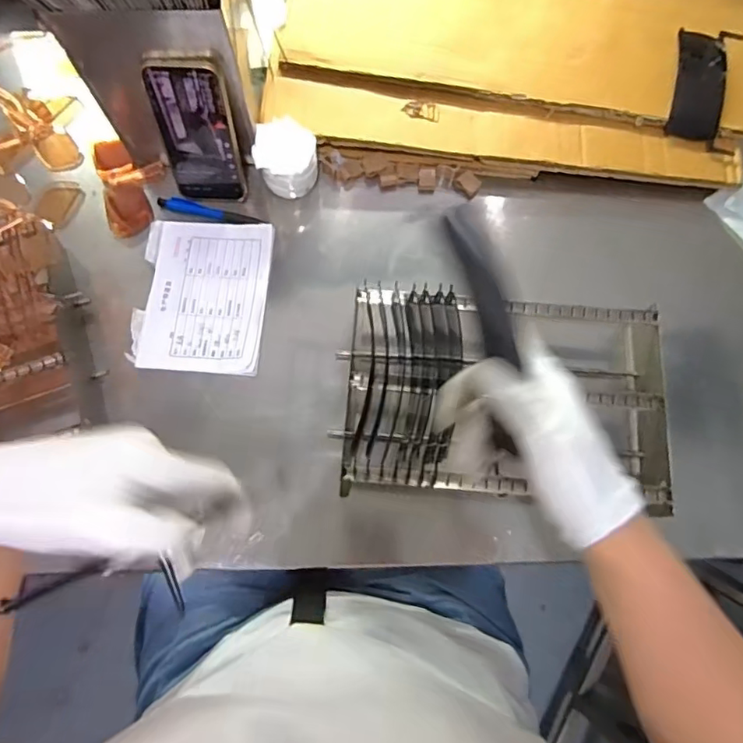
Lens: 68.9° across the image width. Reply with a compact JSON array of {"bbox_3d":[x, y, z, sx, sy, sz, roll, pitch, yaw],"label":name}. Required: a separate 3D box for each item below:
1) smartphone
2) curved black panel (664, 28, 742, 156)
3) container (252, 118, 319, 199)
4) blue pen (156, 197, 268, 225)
[{"bbox_3d":[-0.180,-0.241,0.566,0.074,0.159,0.009,2,58,-2],"label":"smartphone"},{"bbox_3d":[0.403,-0.345,0.657,0.074,0.013,0.166,12,75,2],"label":"curved black panel"},{"bbox_3d":[-0.095,-0.235,0.615,0.066,0.072,0.061,0,75,-2],"label":"container"},{"bbox_3d":[-0.186,-0.185,0.630,0.126,0.016,0.017,14,75,2],"label":"blue pen"}]

